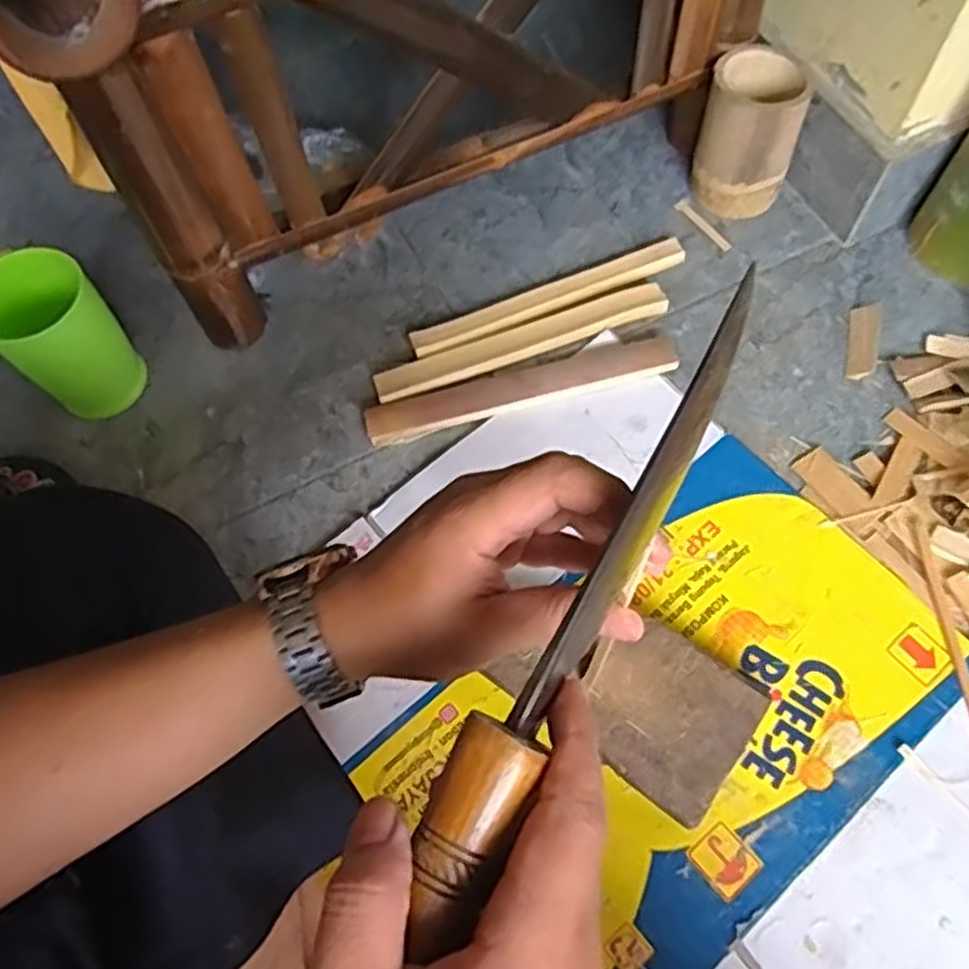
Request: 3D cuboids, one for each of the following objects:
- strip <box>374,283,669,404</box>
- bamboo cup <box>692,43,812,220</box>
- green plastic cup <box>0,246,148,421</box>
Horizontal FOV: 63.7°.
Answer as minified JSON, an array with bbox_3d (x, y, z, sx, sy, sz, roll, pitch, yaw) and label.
[{"bbox_3d":[0.035,-0.125,0.702,0.270,0.014,0.033,-20,65,-7],"label":"strip"},{"bbox_3d":[0.244,-0.318,0.726,0.084,0.127,0.081,-1,65,2],"label":"bamboo cup"},{"bbox_3d":[-0.350,-0.120,0.650,0.088,0.133,0.082,-1,65,2],"label":"green plastic cup"}]

